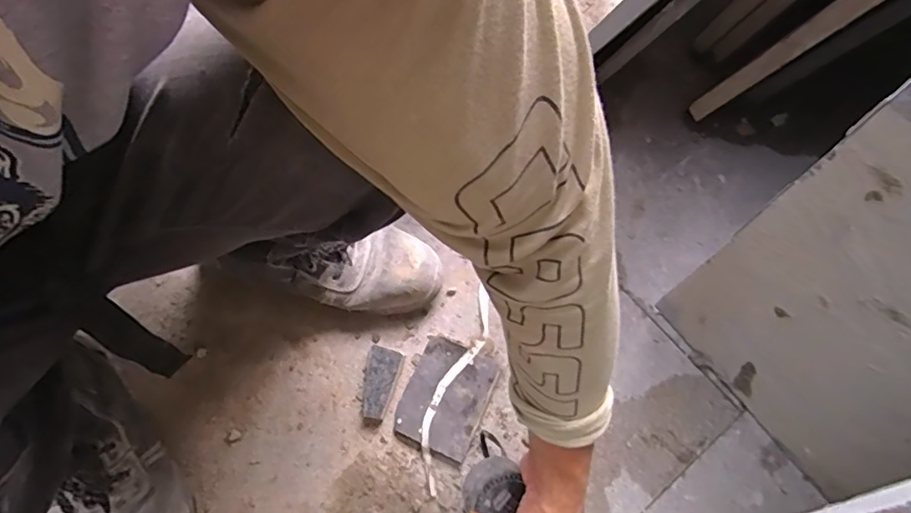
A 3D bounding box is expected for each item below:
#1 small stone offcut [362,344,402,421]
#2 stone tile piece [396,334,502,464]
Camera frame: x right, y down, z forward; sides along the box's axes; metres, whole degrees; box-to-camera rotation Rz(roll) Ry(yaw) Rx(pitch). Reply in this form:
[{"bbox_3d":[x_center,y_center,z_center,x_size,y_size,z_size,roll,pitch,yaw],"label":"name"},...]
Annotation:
[{"bbox_3d":[-0.085,0.139,0.610,0.036,0.018,0.074,16,67,5],"label":"small stone offcut"},{"bbox_3d":[-0.010,0.153,0.606,0.086,0.014,0.113,23,68,8],"label":"stone tile piece"}]

